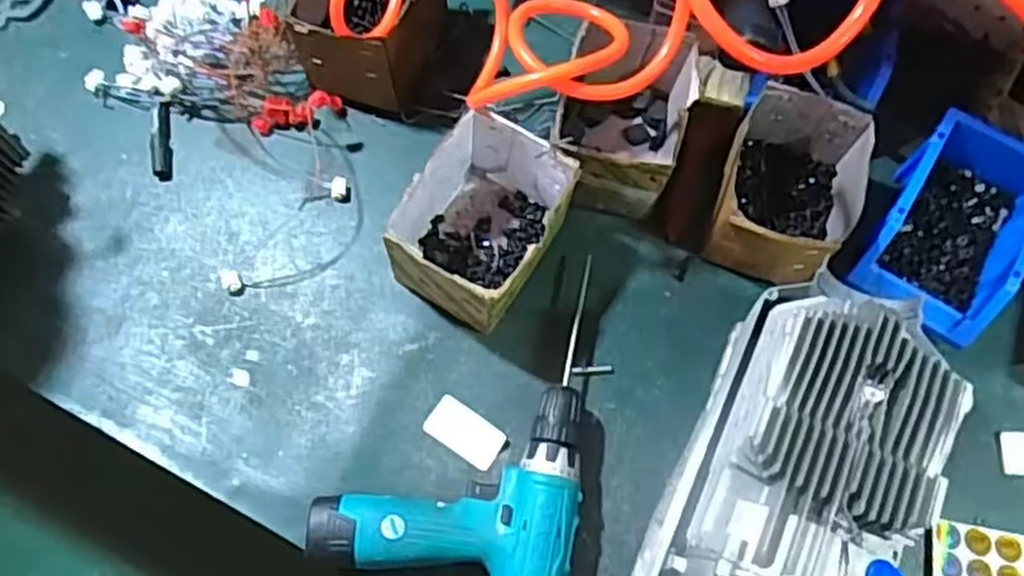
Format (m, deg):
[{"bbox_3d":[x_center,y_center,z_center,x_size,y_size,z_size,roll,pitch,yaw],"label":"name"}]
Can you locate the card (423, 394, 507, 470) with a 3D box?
[{"bbox_3d":[-0.039,0.121,0.654,0.066,0.004,0.038,32,70,10],"label":"card"}]

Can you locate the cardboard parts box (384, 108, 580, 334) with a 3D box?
[{"bbox_3d":[-0.025,-0.053,0.667,0.120,0.103,0.143,33,70,10],"label":"cardboard parts box"}]

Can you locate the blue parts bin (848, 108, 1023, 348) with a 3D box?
[{"bbox_3d":[0.390,-0.055,0.687,0.117,0.071,0.188,32,70,10],"label":"blue parts bin"}]

